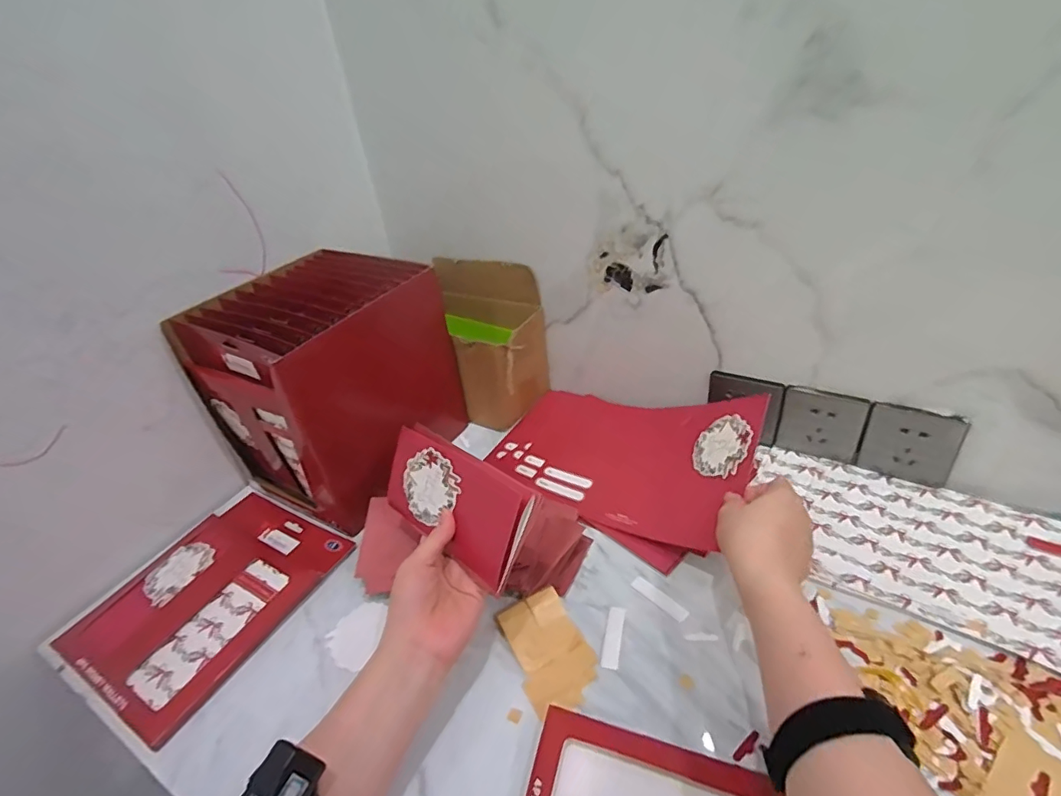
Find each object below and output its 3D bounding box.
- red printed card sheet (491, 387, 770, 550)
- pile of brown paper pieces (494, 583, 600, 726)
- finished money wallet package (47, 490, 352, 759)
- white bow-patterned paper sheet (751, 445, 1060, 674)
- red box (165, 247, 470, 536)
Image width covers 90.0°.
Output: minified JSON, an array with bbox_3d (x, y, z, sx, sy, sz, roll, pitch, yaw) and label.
[{"bbox_3d":[0.113,0.058,0.620,0.298,0.108,0.178,25,47,36],"label":"red printed card sheet"},{"bbox_3d":[0.016,0.224,0.475,0.064,0.014,0.099,-21,38,-18],"label":"pile of brown paper pieces"},{"bbox_3d":[-0.337,0.202,0.562,0.188,0.026,0.236,15,42,28],"label":"finished money wallet package"},{"bbox_3d":[0.385,0.143,0.520,0.325,0.009,0.176,18,43,30],"label":"white bow-patterned paper sheet"},{"bbox_3d":[-0.248,-0.021,0.681,0.205,0.254,0.255,10,40,22],"label":"red box"}]

